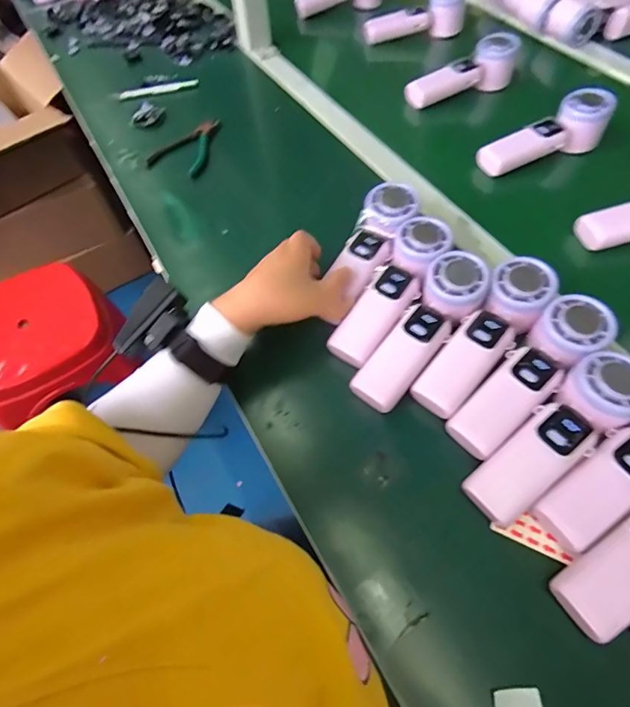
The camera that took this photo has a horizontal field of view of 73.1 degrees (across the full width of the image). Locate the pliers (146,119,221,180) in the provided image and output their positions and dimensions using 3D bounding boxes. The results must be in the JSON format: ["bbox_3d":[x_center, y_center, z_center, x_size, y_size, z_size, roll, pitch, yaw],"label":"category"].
[{"bbox_3d":[-0.173,-0.294,0.603,0.076,0.023,0.114,21,62,15],"label":"pliers"}]

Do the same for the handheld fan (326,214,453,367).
[{"bbox_3d":[0.075,-0.066,0.411,0.056,0.037,0.168,29,65,19],"label":"handheld fan"}]

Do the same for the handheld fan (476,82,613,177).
[{"bbox_3d":[0.289,-0.273,0.533,0.162,0.061,0.057,-22,60,-10],"label":"handheld fan"}]

